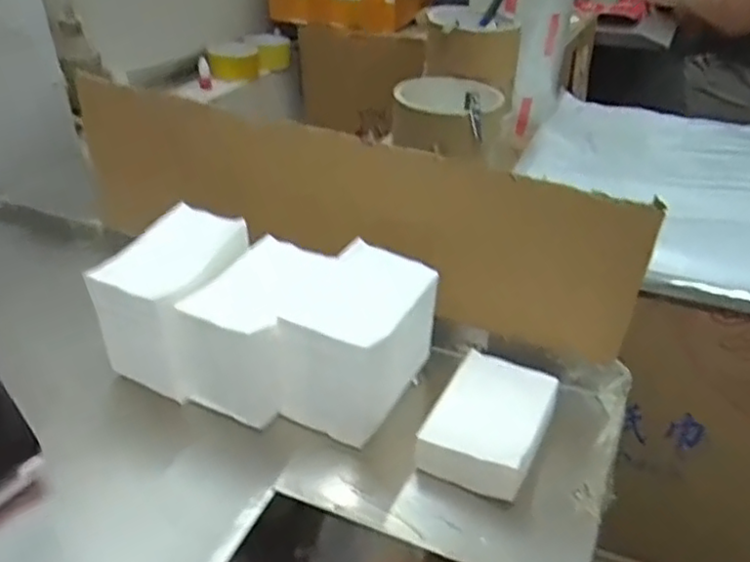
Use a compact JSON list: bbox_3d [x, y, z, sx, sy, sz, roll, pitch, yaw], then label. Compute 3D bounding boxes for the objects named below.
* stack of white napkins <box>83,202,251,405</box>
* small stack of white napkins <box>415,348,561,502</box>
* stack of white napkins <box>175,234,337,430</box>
[{"bbox_3d":[-0.147,0.017,0.495,0.074,0.101,0.105,17,37,22],"label":"stack of white napkins"},{"bbox_3d":[0.078,0.099,0.459,0.070,0.033,0.108,16,36,21],"label":"small stack of white napkins"},{"bbox_3d":[-0.081,0.038,0.478,0.071,0.093,0.103,20,38,26],"label":"stack of white napkins"}]

